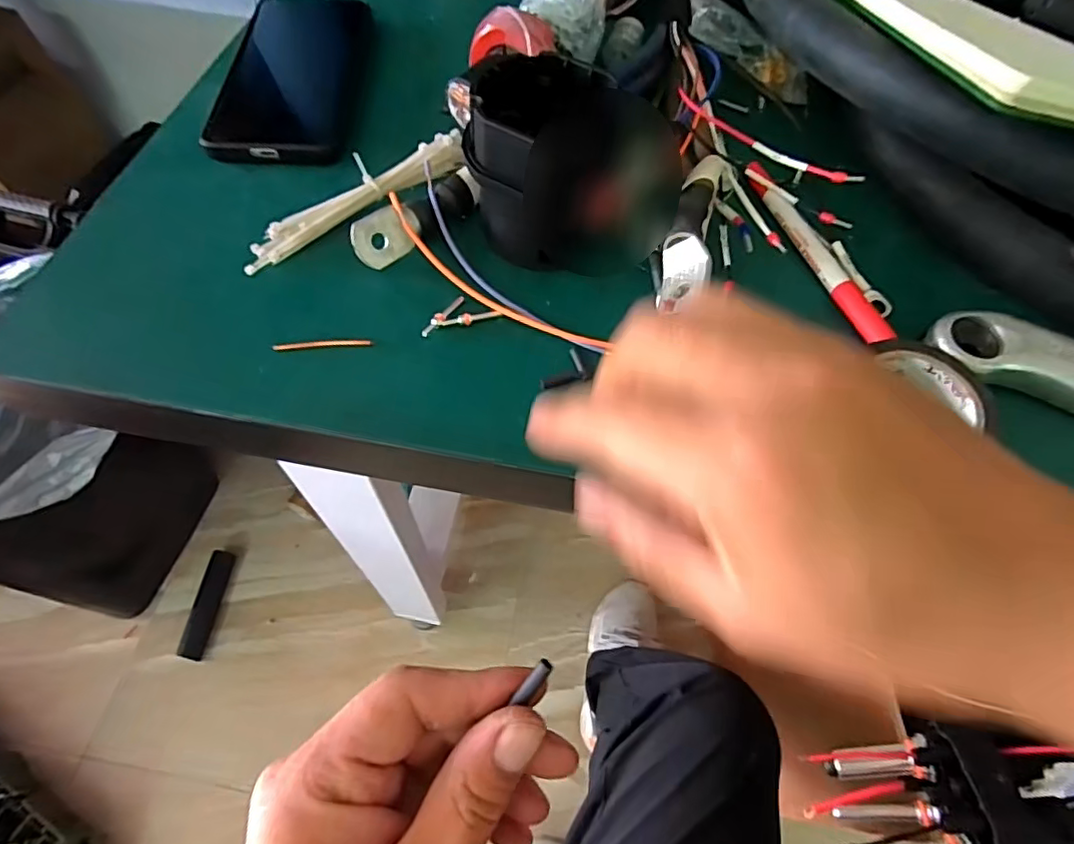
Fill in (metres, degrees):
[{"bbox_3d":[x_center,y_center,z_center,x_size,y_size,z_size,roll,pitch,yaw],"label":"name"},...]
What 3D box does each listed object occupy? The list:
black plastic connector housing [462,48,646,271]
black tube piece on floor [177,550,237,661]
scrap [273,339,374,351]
[{"bbox_3d":[0.002,-0.125,0.283,0.069,0.067,0.069,30,63,14],"label":"black plastic connector housing"},{"bbox_3d":[-0.559,0.307,0.990,0.039,0.018,0.174,5,60,0],"label":"black tube piece on floor"},{"bbox_3d":[-0.100,-0.037,0.273,0.044,0.004,0.005,-5,61,-5],"label":"scrap"}]

